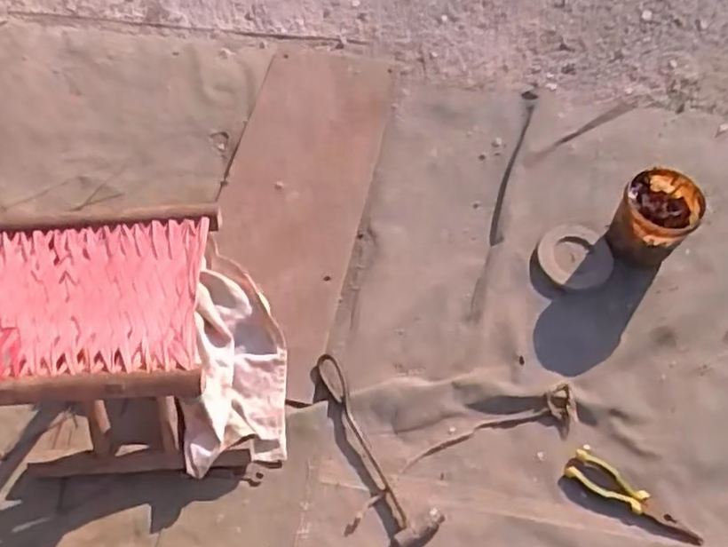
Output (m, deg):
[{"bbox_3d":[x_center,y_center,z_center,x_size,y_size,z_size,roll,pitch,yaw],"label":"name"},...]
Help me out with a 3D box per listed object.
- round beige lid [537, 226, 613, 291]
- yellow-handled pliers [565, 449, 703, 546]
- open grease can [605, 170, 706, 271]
[{"bbox_3d":[0.354,-0.027,1.144,0.120,0.019,0.111,-2,61,3],"label":"round beige lid"},{"bbox_3d":[0.380,0.310,0.953,0.188,0.010,0.049,28,66,18],"label":"yellow-handled pliers"},{"bbox_3d":[0.471,-0.083,1.114,0.114,0.128,0.120,1,65,-2],"label":"open grease can"}]

